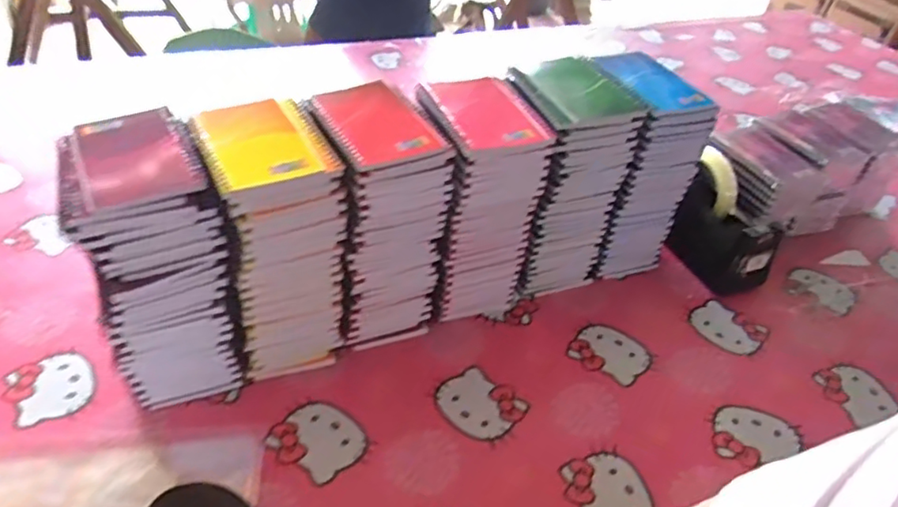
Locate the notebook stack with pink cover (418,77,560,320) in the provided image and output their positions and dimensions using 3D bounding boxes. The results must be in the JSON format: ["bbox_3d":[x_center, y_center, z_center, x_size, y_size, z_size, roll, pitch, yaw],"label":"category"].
[{"bbox_3d":[0.023,-0.056,0.658,0.100,0.226,0.131,-12,45,-20],"label":"notebook stack with pink cover"}]

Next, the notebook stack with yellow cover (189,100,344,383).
[{"bbox_3d":[-0.162,-0.010,0.585,0.104,0.226,0.136,-13,45,-21],"label":"notebook stack with yellow cover"}]

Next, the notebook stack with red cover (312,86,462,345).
[{"bbox_3d":[-0.073,-0.038,0.626,0.102,0.227,0.141,-12,45,-20],"label":"notebook stack with red cover"}]

